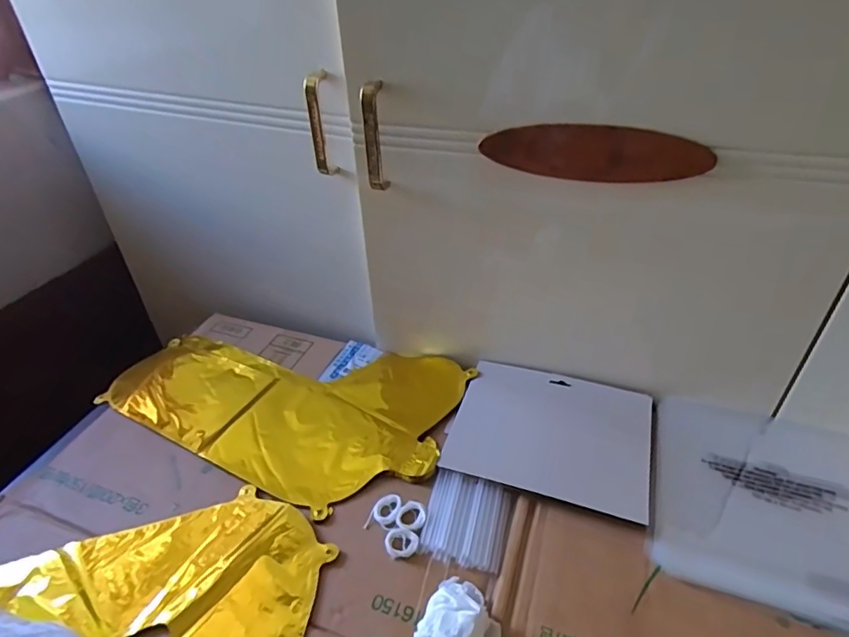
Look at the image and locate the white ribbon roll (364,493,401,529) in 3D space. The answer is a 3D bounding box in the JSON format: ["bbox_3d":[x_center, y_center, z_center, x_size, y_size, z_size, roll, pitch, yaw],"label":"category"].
[{"bbox_3d":[-0.037,0.176,0.485,0.027,0.008,0.035,10,40,14],"label":"white ribbon roll"}]

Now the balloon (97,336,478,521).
[{"bbox_3d":[-0.167,0.088,0.616,0.397,0.019,0.226,14,41,19],"label":"balloon"}]

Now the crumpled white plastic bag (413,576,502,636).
[{"bbox_3d":[0.029,0.227,0.402,0.058,0.029,0.064,15,41,20],"label":"crumpled white plastic bag"}]

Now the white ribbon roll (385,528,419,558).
[{"bbox_3d":[-0.020,0.195,0.463,0.027,0.006,0.026,-1,38,1],"label":"white ribbon roll"}]

